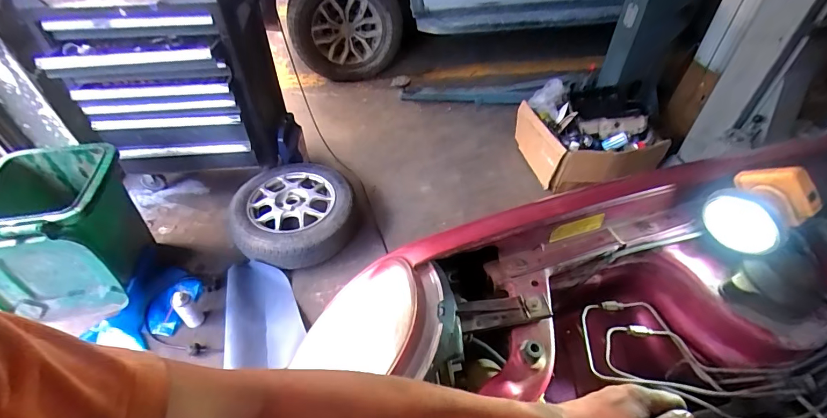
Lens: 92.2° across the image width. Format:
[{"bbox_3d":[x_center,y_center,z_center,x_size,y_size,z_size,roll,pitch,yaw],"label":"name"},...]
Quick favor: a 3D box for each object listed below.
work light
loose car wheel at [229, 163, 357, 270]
[{"bbox_3d":[0.431,-0.001,0.500,0.081,0.085,0.090,-27,51,-24],"label":"work light"},{"bbox_3d":[-0.542,0.021,1.799,0.528,0.176,0.494,0,46,0],"label":"loose car wheel"}]

